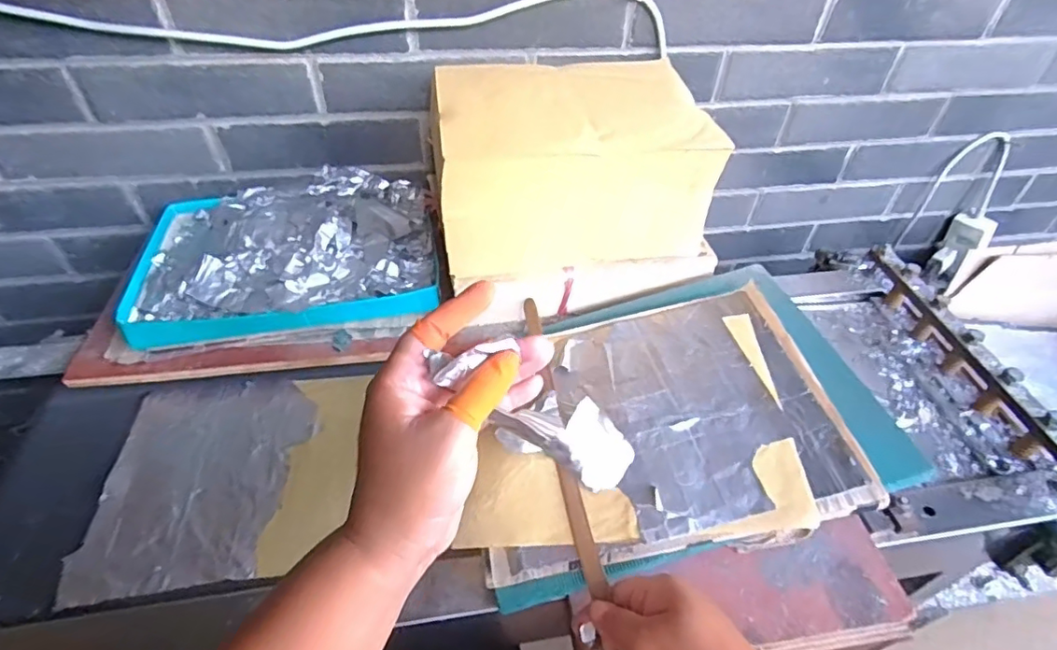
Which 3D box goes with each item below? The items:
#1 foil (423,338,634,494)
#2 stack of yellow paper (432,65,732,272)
[{"bbox_3d":[0.005,0.053,0.315,0.127,0.043,0.033,35,44,-18],"label":"foil"},{"bbox_3d":[0.033,-0.162,0.560,0.238,0.119,0.177,-7,46,-9],"label":"stack of yellow paper"}]

